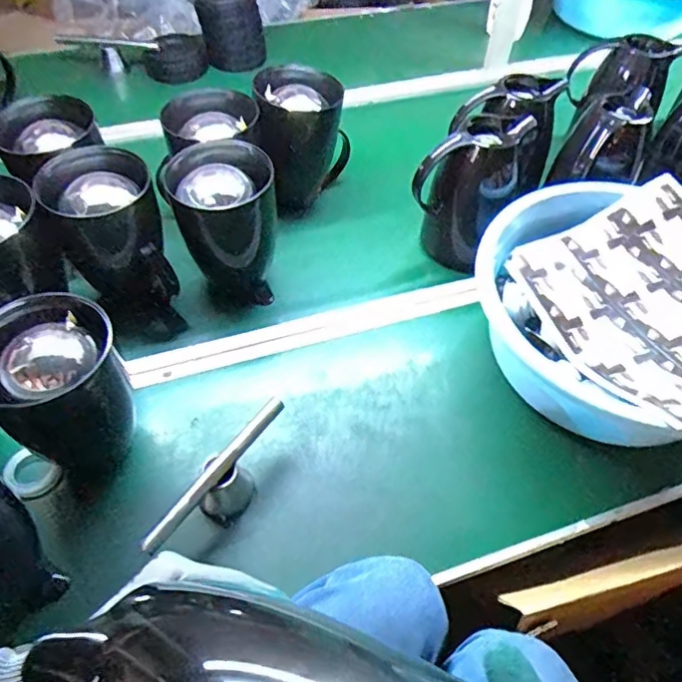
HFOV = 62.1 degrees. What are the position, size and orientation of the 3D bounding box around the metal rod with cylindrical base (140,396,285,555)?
[{"bbox_3d":[-0.117,0.148,0.586,0.038,0.069,0.189,29,57,19],"label":"metal rod with cylindrical base"}]

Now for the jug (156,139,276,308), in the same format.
[{"bbox_3d":[-0.145,-0.143,0.723,0.113,0.186,0.113,1,52,-1],"label":"jug"}]

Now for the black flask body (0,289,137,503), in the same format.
[{"bbox_3d":[-0.275,0.057,0.576,0.124,0.182,0.110,-31,59,-23],"label":"black flask body"}]

